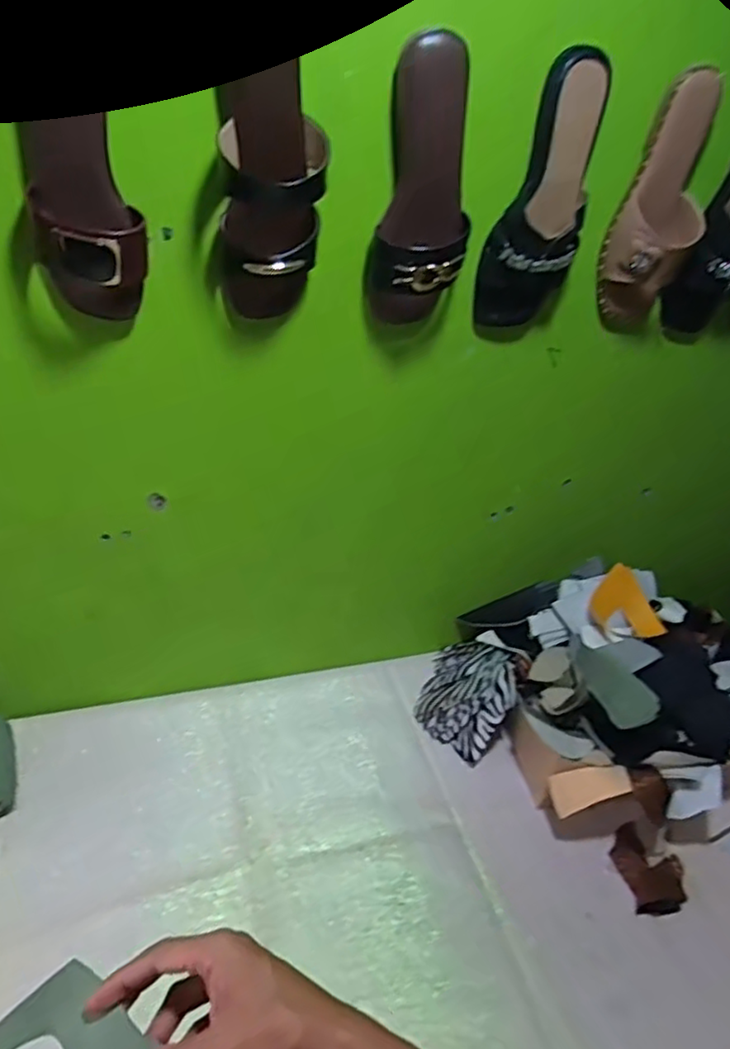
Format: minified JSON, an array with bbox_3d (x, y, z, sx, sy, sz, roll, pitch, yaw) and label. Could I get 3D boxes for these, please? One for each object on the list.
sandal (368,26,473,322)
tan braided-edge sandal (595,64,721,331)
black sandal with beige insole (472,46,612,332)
[{"bbox_3d":[0.059,-0.302,0.617,0.085,0.233,0.050,-12,40,-25],"label":"sandal"},{"bbox_3d":[0.306,-0.320,0.690,0.088,0.237,0.079,21,37,18],"label":"tan braided-edge sandal"},{"bbox_3d":[0.174,-0.314,0.657,0.092,0.238,0.072,12,36,6],"label":"black sandal with beige insole"}]

